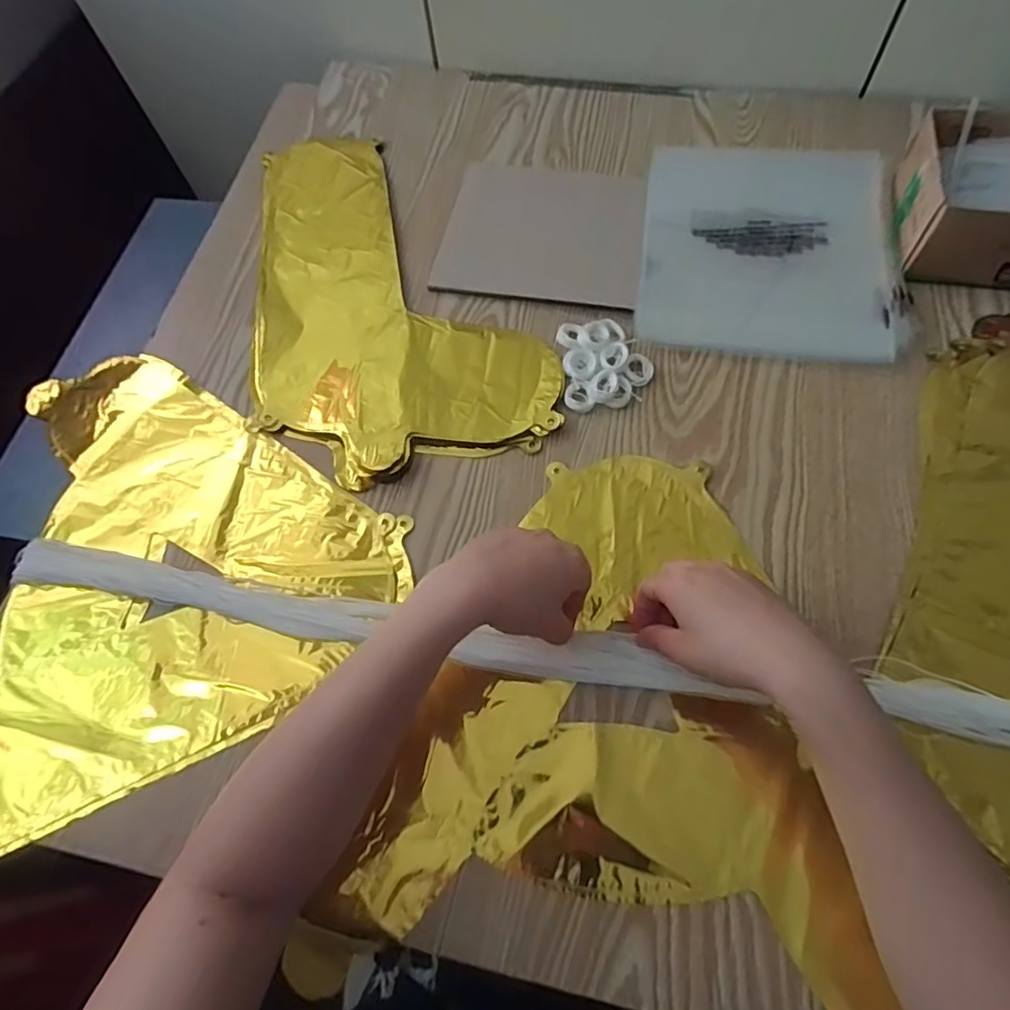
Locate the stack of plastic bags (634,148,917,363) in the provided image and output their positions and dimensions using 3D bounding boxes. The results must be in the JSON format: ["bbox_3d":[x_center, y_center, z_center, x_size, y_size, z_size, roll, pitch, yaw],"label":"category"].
[{"bbox_3d":[0.231,-0.231,0.524,0.210,0.021,0.228,8,65,7],"label":"stack of plastic bags"}]

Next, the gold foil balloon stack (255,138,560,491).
[{"bbox_3d":[-0.112,-0.207,0.546,0.239,0.012,0.403,-13,65,-3],"label":"gold foil balloon stack"}]

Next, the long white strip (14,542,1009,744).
[{"bbox_3d":[0.022,0.095,0.391,0.769,0.019,0.034,8,65,7],"label":"long white strip"}]

